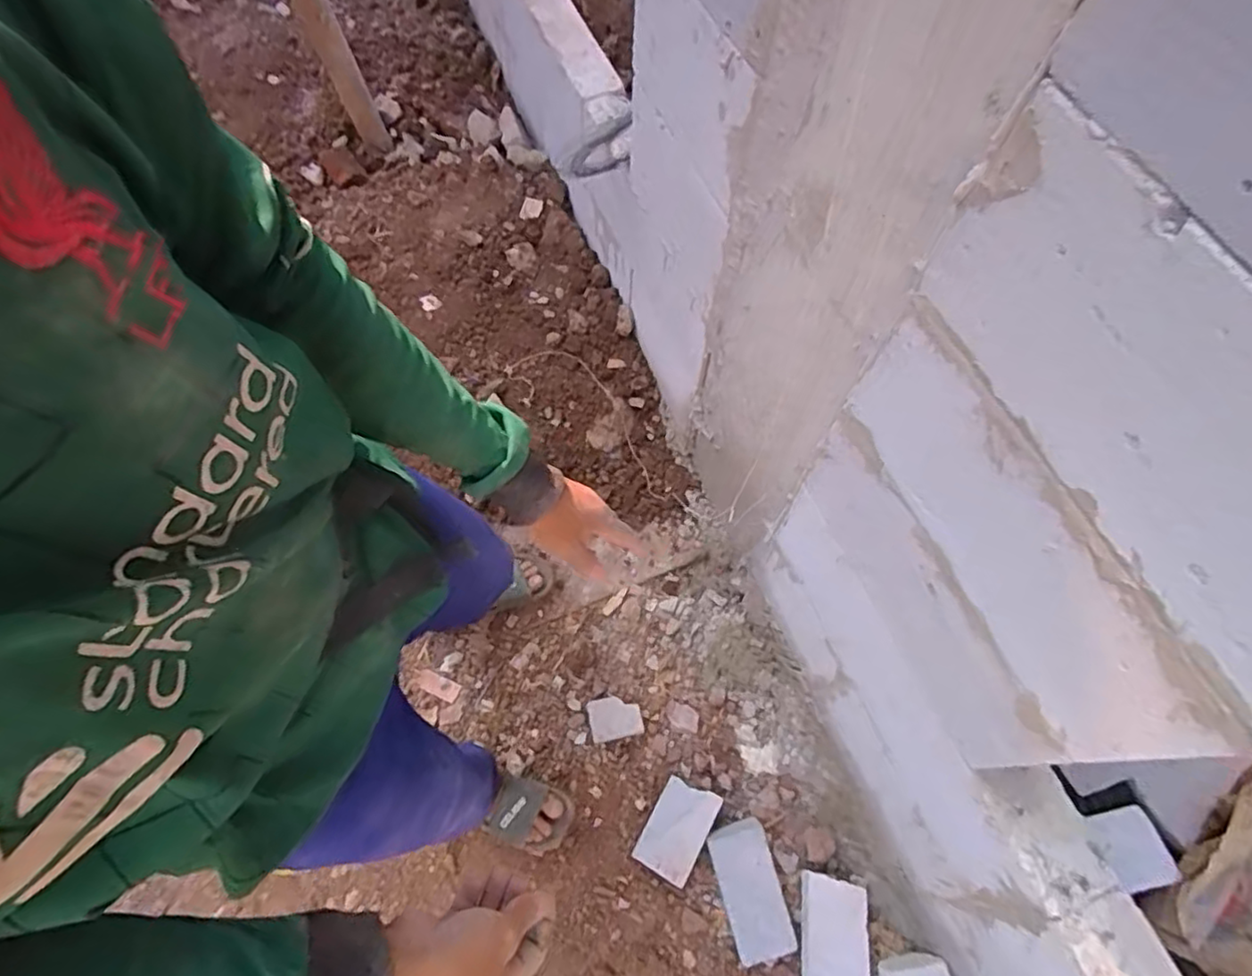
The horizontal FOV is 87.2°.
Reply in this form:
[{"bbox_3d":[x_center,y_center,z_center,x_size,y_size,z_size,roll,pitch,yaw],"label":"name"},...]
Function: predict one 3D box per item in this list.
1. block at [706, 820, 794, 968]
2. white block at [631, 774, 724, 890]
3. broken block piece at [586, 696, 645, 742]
[{"bbox_3d":[0.219,0.711,1.163,0.100,0.043,0.212,-13,66,-7],"label":"block"},{"bbox_3d":[0.093,0.624,1.205,0.105,0.054,0.161,26,67,11],"label":"white block"},{"bbox_3d":[-0.022,0.455,1.303,0.102,0.018,0.081,-16,52,-1],"label":"broken block piece"}]

